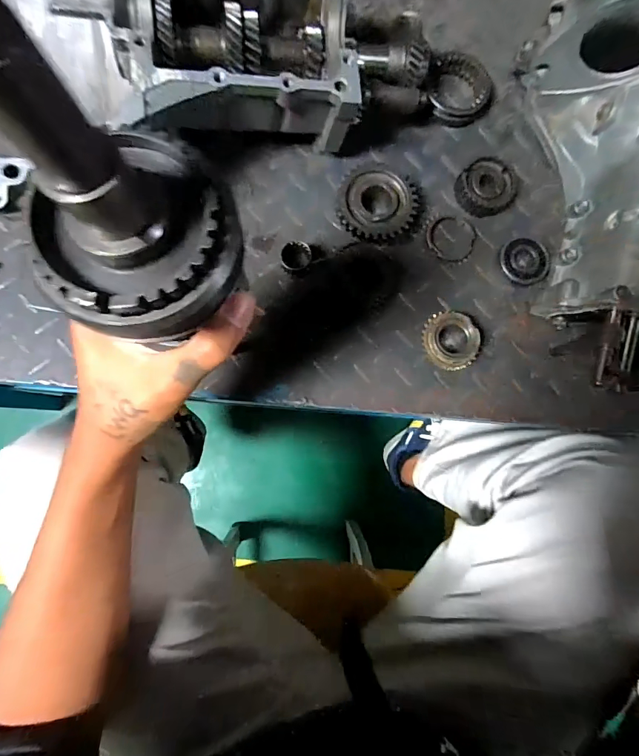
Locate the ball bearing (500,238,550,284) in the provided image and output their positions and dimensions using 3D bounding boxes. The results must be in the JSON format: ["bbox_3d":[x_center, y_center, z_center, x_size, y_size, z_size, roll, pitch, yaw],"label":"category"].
[{"bbox_3d":[0.208,-0.118,0.423,0.047,0.012,0.045,0,84,-4],"label":"ball bearing"}]

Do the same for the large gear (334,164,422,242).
[{"bbox_3d":[0.056,-0.168,0.413,0.075,0.031,0.075,0,84,-4],"label":"large gear"}]

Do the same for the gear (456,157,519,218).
[{"bbox_3d":[0.173,-0.198,0.432,0.058,0.017,0.059,0,84,-4],"label":"gear"}]

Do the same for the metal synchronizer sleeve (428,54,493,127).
[{"bbox_3d":[0.147,-0.300,0.437,0.066,0.021,0.060,2,84,-4],"label":"metal synchronizer sleeve"}]

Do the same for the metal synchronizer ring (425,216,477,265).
[{"bbox_3d":[0.136,-0.143,0.429,0.053,0.004,0.052,0,84,-4],"label":"metal synchronizer ring"}]

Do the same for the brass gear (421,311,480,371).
[{"bbox_3d":[0.123,-0.034,0.403,0.052,0.033,0.053,0,84,-4],"label":"brass gear"}]

